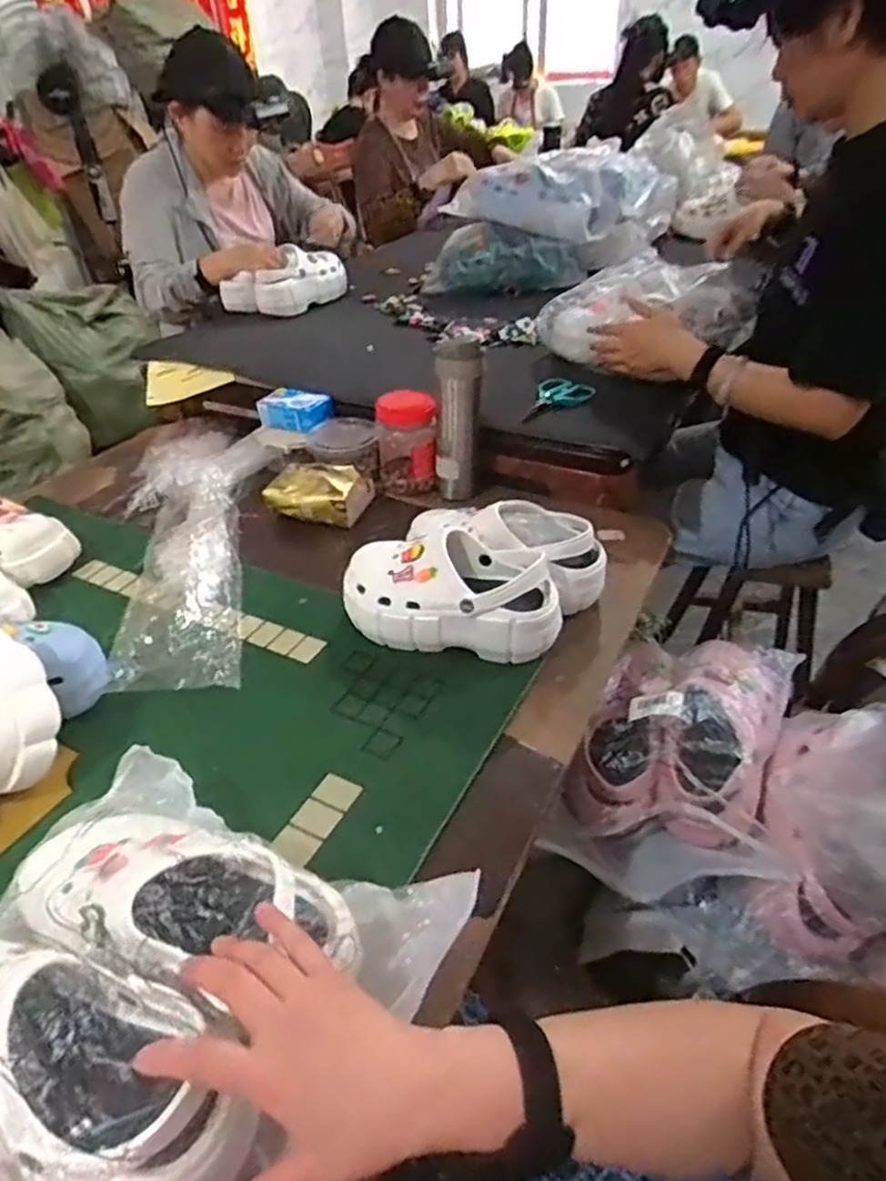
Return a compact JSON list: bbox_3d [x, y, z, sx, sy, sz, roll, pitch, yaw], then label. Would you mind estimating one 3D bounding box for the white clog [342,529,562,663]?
[{"bbox_3d":[0.007,0.008,0.777,0.249,0.102,0.100,9,40,15],"label":"white clog"}]

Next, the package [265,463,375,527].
[{"bbox_3d":[-0.184,-0.151,1.029,0.133,0.058,0.098,10,40,16],"label":"package"}]

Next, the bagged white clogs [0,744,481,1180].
[{"bbox_3d":[-0.181,0.242,0.448,0.327,0.093,0.249,15,42,21],"label":"bagged white clogs"}]

